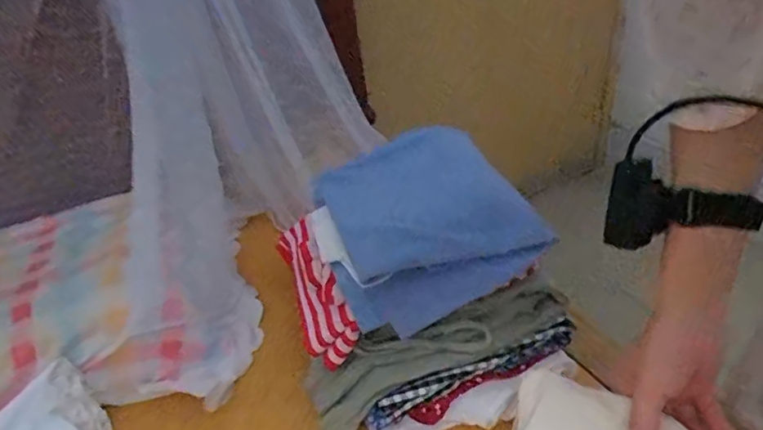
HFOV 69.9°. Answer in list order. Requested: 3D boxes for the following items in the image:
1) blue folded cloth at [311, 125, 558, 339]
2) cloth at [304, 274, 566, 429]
[{"bbox_3d":[0.036,0.001,0.541,0.192,0.028,0.190,-26,67,-8],"label":"blue folded cloth"},{"bbox_3d":[0.050,0.127,0.519,0.263,0.063,0.058,-24,36,0],"label":"cloth"}]

